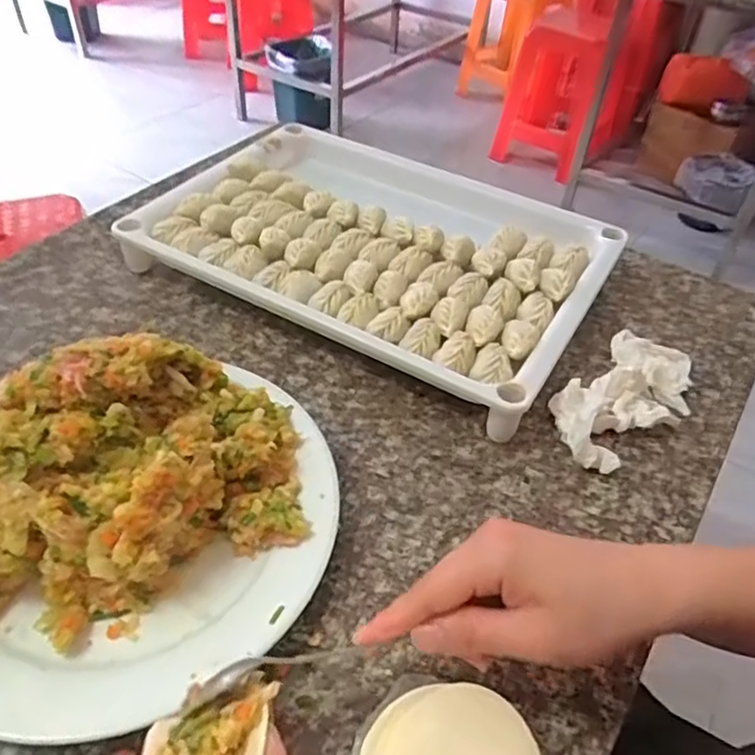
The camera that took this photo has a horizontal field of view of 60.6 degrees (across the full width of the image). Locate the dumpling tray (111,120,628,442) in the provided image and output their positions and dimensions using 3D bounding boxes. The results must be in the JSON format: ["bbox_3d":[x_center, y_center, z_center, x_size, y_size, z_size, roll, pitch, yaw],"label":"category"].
[{"bbox_3d":[-0.004,-0.111,0.571,0.372,0.054,0.256,25,49,19],"label":"dumpling tray"}]

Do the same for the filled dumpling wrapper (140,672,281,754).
[{"bbox_3d":[-0.068,0.160,0.276,0.057,0.022,0.047,-15,48,-18],"label":"filled dumpling wrapper"}]

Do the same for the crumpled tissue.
[{"bbox_3d":[0.185,0.009,0.473,0.072,0.039,0.150,33,52,26],"label":"crumpled tissue"}]

